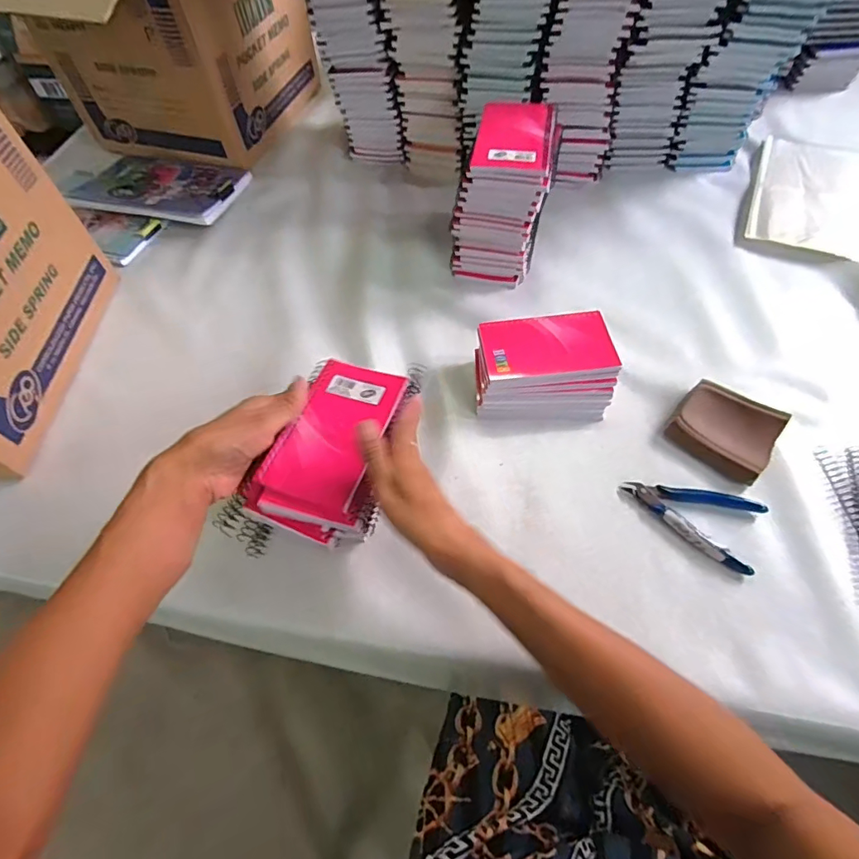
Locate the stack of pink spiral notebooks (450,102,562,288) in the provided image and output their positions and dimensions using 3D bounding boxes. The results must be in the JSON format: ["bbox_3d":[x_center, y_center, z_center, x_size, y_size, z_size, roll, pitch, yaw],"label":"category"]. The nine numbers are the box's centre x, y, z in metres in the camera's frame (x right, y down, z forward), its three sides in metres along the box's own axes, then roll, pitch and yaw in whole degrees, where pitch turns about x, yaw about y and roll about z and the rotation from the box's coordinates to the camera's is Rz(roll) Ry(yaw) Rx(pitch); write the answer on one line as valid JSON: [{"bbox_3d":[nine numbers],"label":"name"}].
[{"bbox_3d":[0.096,-0.286,0.592,0.095,0.138,0.141,15,60,11],"label":"stack of pink spiral notebooks"}]

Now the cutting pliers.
[{"bbox_3d":[0.234,0.074,0.434,0.113,0.010,0.071,23,62,15],"label":"cutting pliers"}]

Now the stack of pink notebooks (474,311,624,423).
[{"bbox_3d":[0.118,-0.063,0.508,0.135,0.052,0.105,-3,58,0],"label":"stack of pink notebooks"}]

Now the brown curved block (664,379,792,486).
[{"bbox_3d":[0.283,0.000,0.469,0.086,0.024,0.086,31,64,19],"label":"brown curved block"}]

